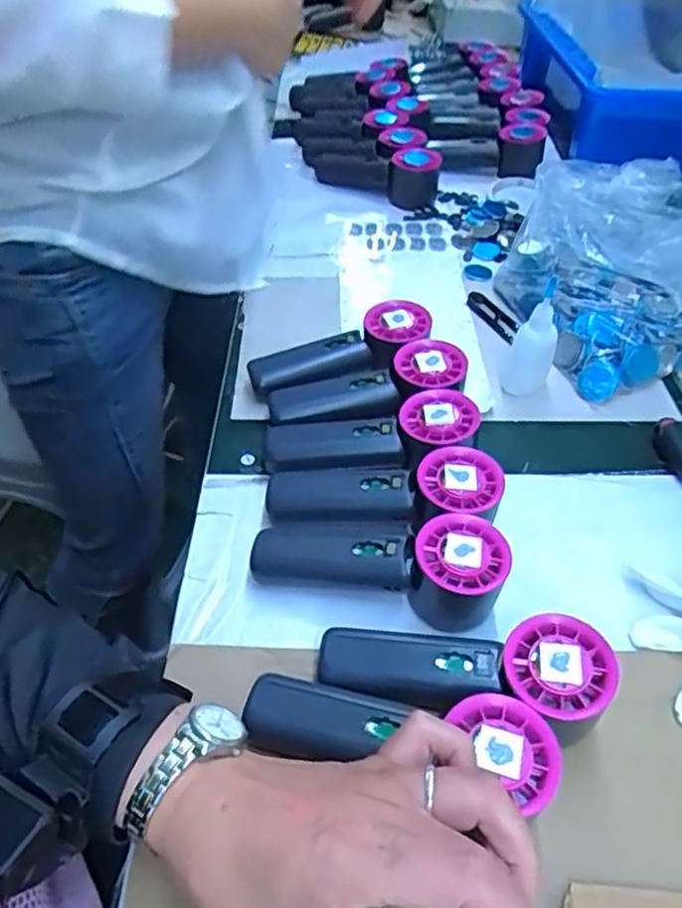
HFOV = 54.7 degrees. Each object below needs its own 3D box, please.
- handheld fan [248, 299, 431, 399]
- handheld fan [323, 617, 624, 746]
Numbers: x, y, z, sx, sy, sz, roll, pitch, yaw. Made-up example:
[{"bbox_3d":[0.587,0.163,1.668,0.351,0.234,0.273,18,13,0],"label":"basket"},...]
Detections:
[{"bbox_3d":[0.003,-0.075,0.554,0.149,0.059,0.056,-17,49,-16],"label":"handheld fan"},{"bbox_3d":[0.066,0.125,0.362,0.154,0.054,0.057,2,46,1],"label":"handheld fan"}]

